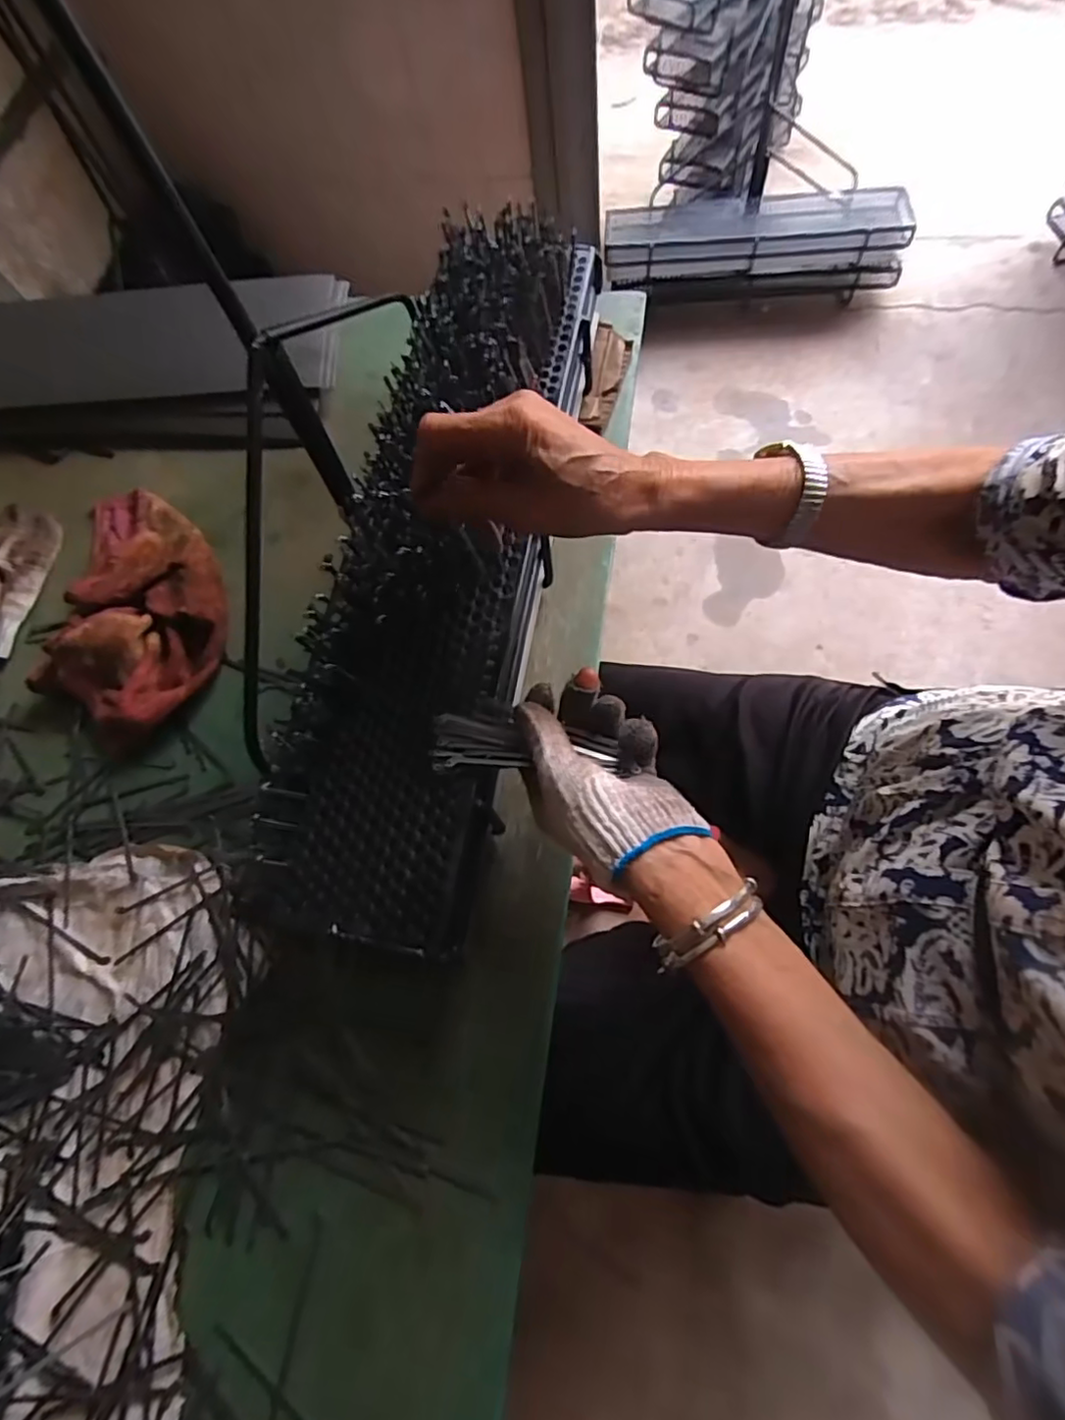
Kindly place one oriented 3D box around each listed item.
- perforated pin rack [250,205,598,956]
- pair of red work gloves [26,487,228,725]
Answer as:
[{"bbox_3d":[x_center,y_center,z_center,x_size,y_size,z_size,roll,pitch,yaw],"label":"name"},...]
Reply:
[{"bbox_3d":[-0.065,-0.137,0.449,0.144,0.062,0.575,9,75,6],"label":"perforated pin rack"},{"bbox_3d":[-0.362,-0.106,0.570,0.171,0.061,0.265,-5,70,7],"label":"pair of red work gloves"}]

